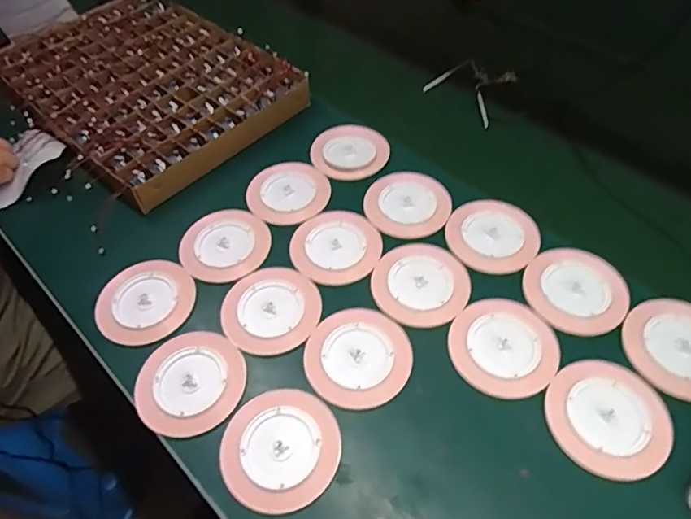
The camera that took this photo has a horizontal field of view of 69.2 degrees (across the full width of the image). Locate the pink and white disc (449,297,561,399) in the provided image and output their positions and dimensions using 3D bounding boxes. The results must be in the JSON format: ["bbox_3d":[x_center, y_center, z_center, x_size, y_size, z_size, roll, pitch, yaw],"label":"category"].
[{"bbox_3d":[0.152,0.080,0.481,0.097,0.004,0.100,0,52,0],"label":"pink and white disc"}]

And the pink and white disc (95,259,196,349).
[{"bbox_3d":[-0.211,0.043,0.529,0.098,0.011,0.096,0,52,0],"label":"pink and white disc"}]

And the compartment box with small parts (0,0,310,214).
[{"bbox_3d":[-0.294,-0.257,0.732,0.413,0.056,0.290,35,60,24],"label":"compartment box with small parts"}]

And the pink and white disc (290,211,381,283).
[{"bbox_3d":[-0.012,-0.018,0.562,0.097,0.006,0.098,0,52,0],"label":"pink and white disc"}]

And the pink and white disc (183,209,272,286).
[{"bbox_3d":[-0.136,-0.019,0.569,0.094,0.004,0.102,0,52,0],"label":"pink and white disc"}]

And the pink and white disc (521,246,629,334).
[{"bbox_3d":[0.239,0.030,0.516,0.103,0.006,0.098,0,52,0],"label":"pink and white disc"}]

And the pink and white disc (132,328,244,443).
[{"bbox_3d":[-0.147,0.115,0.474,0.099,0.009,0.098,0,52,0],"label":"pink and white disc"}]

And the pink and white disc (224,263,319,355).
[{"bbox_3d":[-0.076,0.047,0.518,0.094,0.005,0.103,0,52,0],"label":"pink and white disc"}]

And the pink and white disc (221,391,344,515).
[{"bbox_3d":[-0.056,0.162,0.432,0.099,0.005,0.098,0,52,0],"label":"pink and white disc"}]

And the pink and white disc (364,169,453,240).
[{"bbox_3d":[0.073,-0.068,0.597,0.099,0.007,0.104,0,52,0],"label":"pink and white disc"}]

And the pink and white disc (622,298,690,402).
[{"bbox_3d":[0.314,0.081,0.468,0.091,0.014,0.098,0,52,0],"label":"pink and white disc"}]

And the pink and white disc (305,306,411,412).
[{"bbox_3d":[0.012,0.092,0.481,0.096,0.008,0.102,0,52,0],"label":"pink and white disc"}]

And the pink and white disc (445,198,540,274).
[{"bbox_3d":[0.166,-0.031,0.565,0.098,0.007,0.104,0,52,0],"label":"pink and white disc"}]

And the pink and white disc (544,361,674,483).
[{"bbox_3d":[0.229,0.135,0.435,0.099,0.004,0.098,0,52,0],"label":"pink and white disc"}]

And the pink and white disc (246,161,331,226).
[{"bbox_3d":[-0.070,-0.084,0.616,0.096,0.007,0.104,0,52,0],"label":"pink and white disc"}]

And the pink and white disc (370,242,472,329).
[{"bbox_3d":[0.079,0.024,0.527,0.101,0.005,0.097,0,52,0],"label":"pink and white disc"}]

